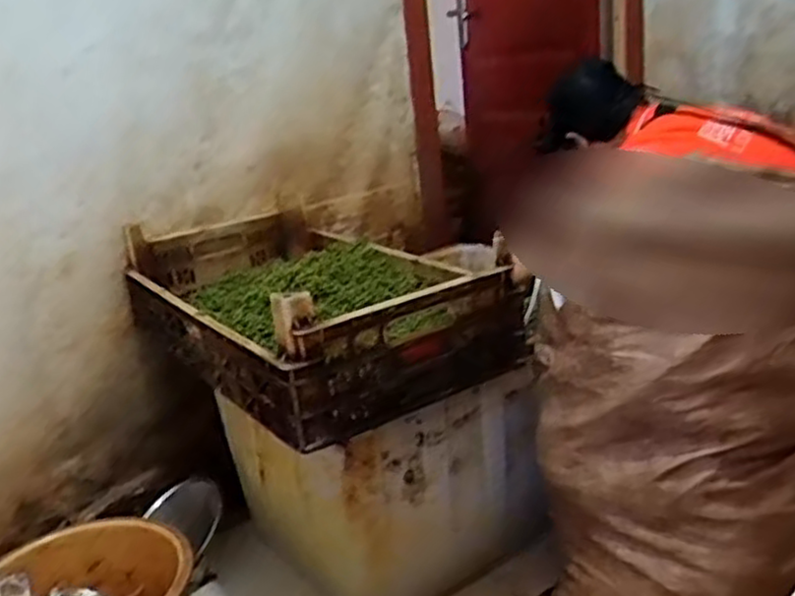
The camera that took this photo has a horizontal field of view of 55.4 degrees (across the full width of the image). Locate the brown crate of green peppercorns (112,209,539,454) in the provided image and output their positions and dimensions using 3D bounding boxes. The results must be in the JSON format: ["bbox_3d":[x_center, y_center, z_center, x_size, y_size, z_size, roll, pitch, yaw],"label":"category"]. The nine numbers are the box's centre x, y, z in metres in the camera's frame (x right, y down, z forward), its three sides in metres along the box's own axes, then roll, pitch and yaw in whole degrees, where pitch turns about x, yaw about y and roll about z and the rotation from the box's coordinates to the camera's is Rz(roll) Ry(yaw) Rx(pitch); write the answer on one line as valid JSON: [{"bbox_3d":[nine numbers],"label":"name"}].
[{"bbox_3d":[-0.159,-0.011,1.264,0.402,0.188,0.663,-18,22,-32],"label":"brown crate of green peppercorns"}]

